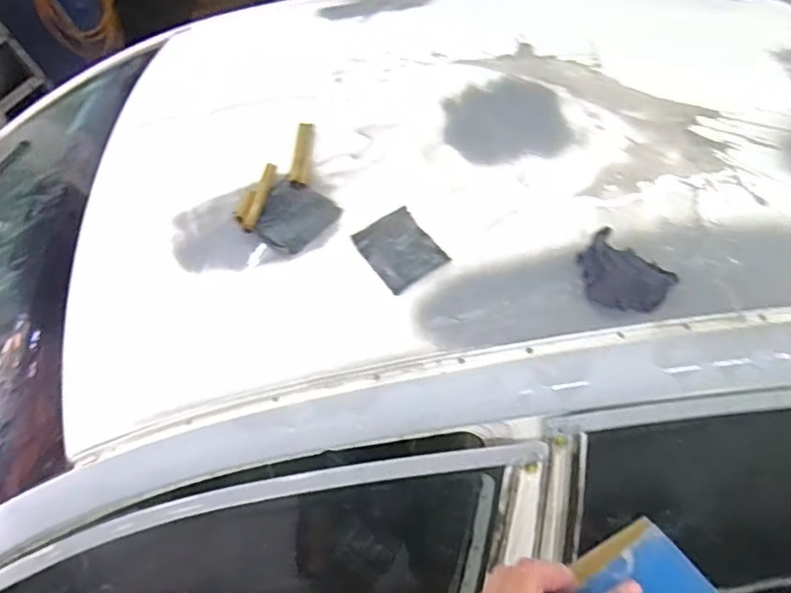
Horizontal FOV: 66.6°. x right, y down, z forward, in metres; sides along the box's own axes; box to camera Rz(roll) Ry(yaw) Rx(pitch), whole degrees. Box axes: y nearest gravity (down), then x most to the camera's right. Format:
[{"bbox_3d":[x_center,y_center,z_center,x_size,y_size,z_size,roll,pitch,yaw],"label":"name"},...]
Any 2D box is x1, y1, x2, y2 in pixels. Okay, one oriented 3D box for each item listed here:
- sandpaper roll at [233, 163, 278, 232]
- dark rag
[{"bbox_3d":[-0.208,-0.150,0.906,0.034,0.016,0.136,9,52,11],"label":"sandpaper roll"},{"bbox_3d":[0.279,-0.030,0.745,0.117,0.054,0.085,31,59,25],"label":"dark rag"}]

